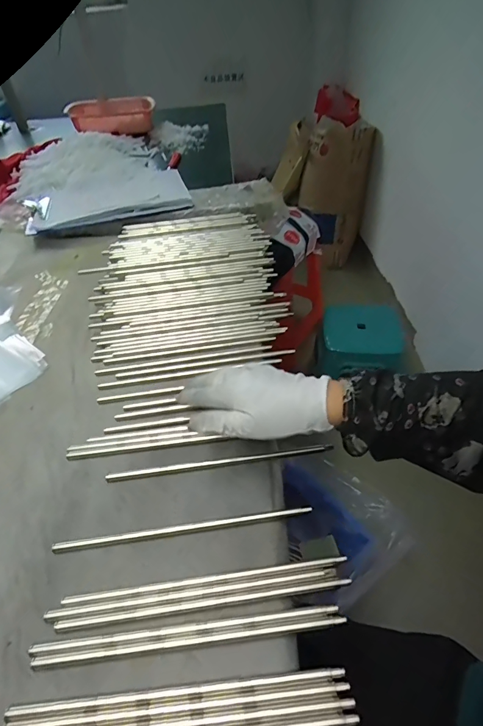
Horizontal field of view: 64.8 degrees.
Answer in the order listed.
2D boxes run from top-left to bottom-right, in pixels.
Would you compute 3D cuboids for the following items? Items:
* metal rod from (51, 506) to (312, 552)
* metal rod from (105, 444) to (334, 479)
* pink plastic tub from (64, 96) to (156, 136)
[{"bbox_3d":[-0.051,0.146,0.334,0.225,0.004,0.008,-7,45,-2],"label":"metal rod"},{"bbox_3d":[-0.020,0.098,0.379,0.225,0.004,0.010,-8,45,-2],"label":"metal rod"},{"bbox_3d":[-0.448,-0.860,1.329,0.283,0.073,0.256,-9,44,-4],"label":"pink plastic tub"}]

